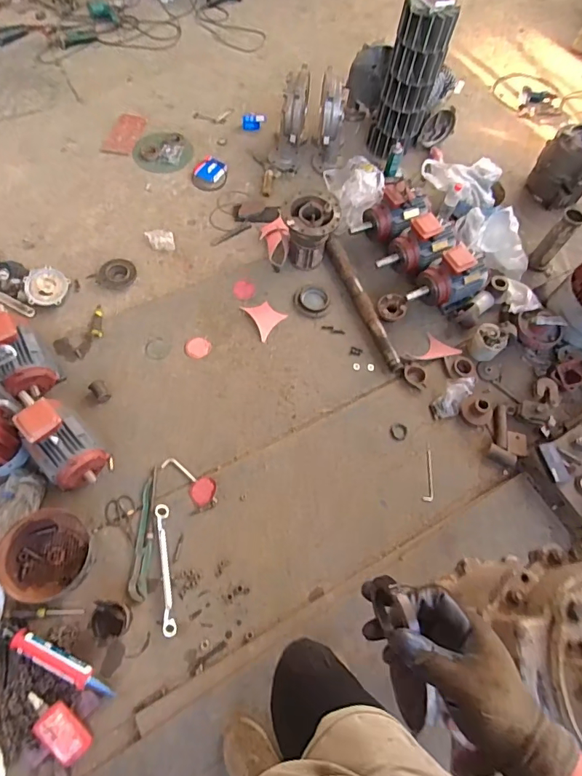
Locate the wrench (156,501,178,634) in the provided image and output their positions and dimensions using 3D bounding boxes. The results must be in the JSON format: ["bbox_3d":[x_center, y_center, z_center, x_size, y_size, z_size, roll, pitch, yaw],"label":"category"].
[{"bbox_3d":[-0.385,0.551,1.354,0.039,0.024,0.375,-8,66,-7],"label":"wrench"}]

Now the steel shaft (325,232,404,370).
[{"bbox_3d":[0.295,-0.374,1.819,0.070,0.063,0.702,-19,67,-11],"label":"steel shaft"}]

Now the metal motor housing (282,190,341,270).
[{"bbox_3d":[0.074,-0.653,1.837,0.225,0.247,0.199,0,65,-3],"label":"metal motor housing"}]

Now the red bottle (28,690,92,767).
[{"bbox_3d":[-0.618,0.884,1.157,0.202,0.046,0.088,41,69,15],"label":"red bottle"}]

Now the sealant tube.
[{"bbox_3d":[-0.630,0.761,1.216,0.304,0.064,0.061,23,66,8],"label":"sealant tube"}]

